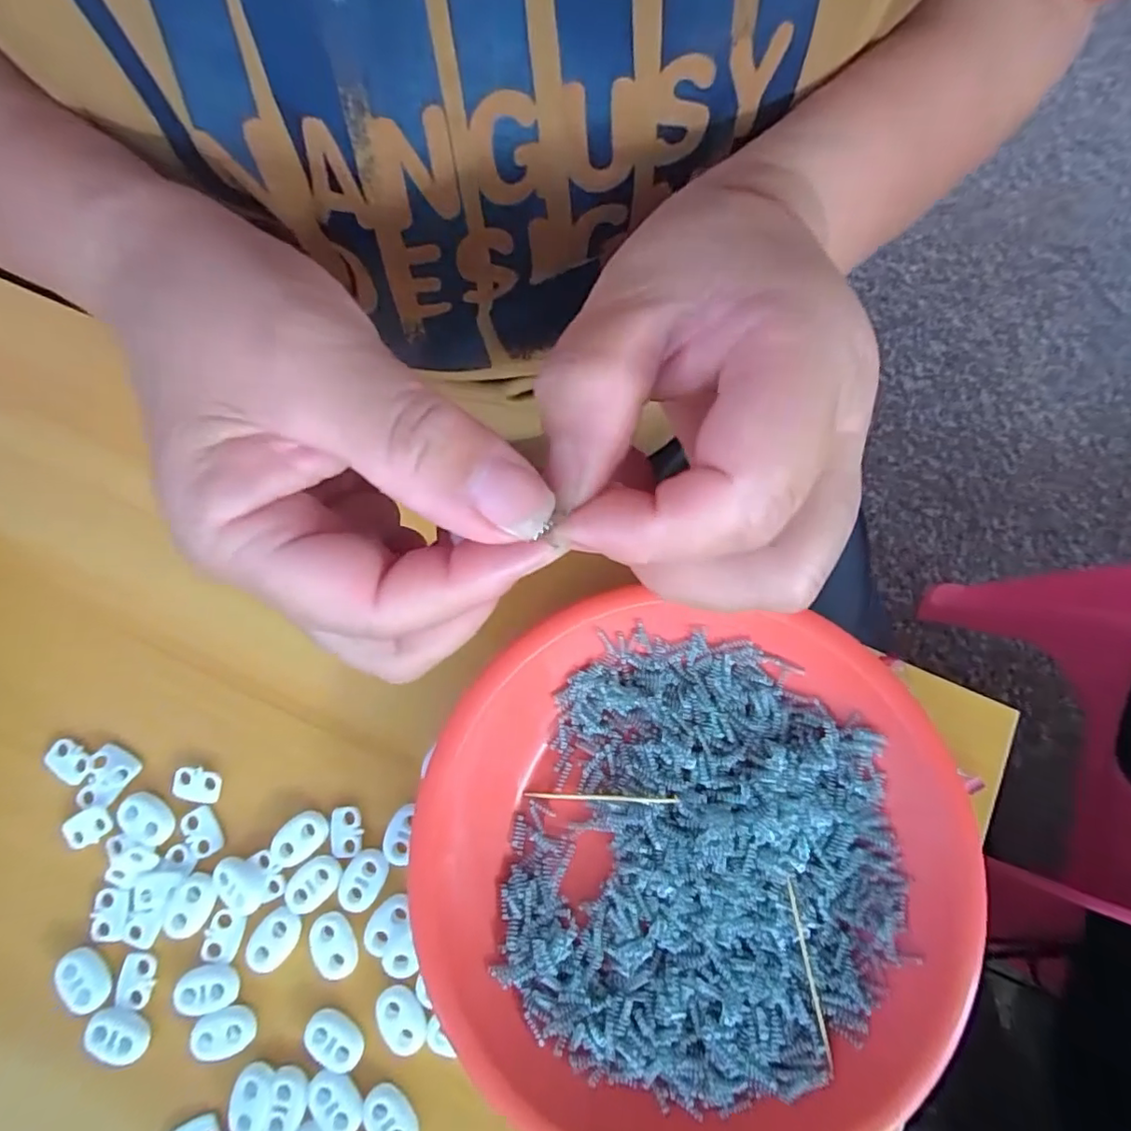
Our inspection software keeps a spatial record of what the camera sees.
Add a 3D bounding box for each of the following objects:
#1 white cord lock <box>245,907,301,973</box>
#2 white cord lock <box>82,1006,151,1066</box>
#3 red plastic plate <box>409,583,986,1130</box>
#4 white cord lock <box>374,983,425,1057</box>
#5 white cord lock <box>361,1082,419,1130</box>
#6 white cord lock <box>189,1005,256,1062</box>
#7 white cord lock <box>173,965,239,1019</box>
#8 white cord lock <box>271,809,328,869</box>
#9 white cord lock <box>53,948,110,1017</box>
[{"bbox_3d":[-0.109,0.139,0.218,0.015,0.004,0.024,30,79,7],"label":"white cord lock"},{"bbox_3d":[-0.163,0.171,0.214,0.022,0.007,0.015,21,78,5],"label":"white cord lock"},{"bbox_3d":[0.044,0.110,0.214,0.186,0.025,0.184,0,77,1],"label":"red plastic plate"},{"bbox_3d":[-0.060,0.165,0.214,0.015,0.004,0.023,-26,78,-5],"label":"white cord lock"},{"bbox_3d":[-0.063,0.198,0.209,0.023,0.004,0.015,41,81,9],"label":"white cord lock"},{"bbox_3d":[-0.124,0.170,0.214,0.021,0.005,0.015,-20,78,-4],"label":"white cord lock"},{"bbox_3d":[-0.132,0.156,0.216,0.021,0.005,0.016,-16,77,-3],"label":"white cord lock"},{"bbox_3d":[-0.103,0.105,0.227,0.024,0.004,0.014,-43,80,-8],"label":"white cord lock"},{"bbox_3d":[-0.178,0.153,0.217,0.015,0.006,0.022,-24,78,-5],"label":"white cord lock"}]

